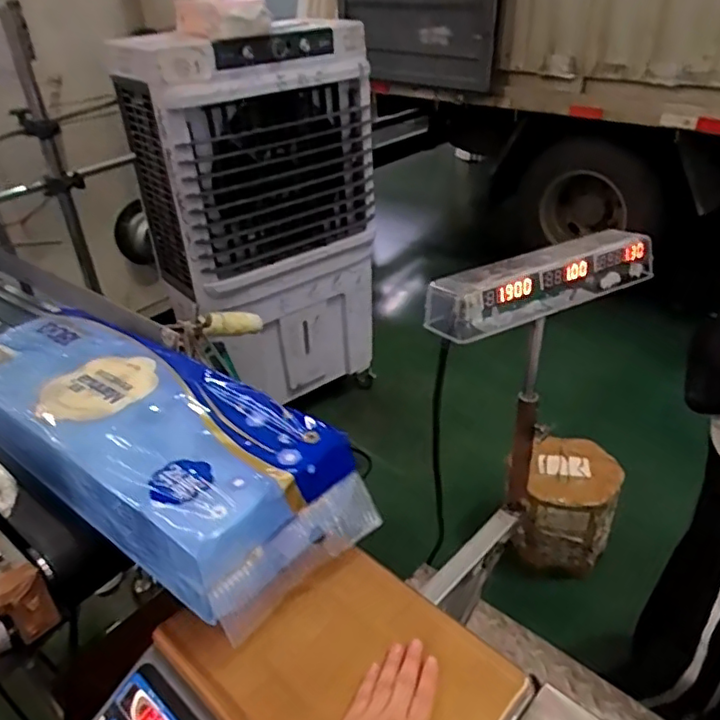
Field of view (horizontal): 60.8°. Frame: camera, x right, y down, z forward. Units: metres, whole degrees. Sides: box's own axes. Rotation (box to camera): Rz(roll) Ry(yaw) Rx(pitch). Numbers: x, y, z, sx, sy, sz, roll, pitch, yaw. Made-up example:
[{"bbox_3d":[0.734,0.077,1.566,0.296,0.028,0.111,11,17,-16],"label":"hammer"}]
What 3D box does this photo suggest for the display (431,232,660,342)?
[{"bbox_3d":[0.210,-0.090,0.698,0.305,0.060,0.069,-19,36,-22],"label":"display"}]

